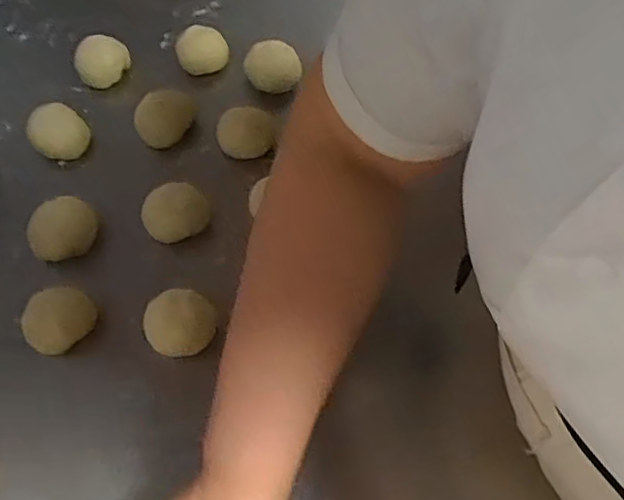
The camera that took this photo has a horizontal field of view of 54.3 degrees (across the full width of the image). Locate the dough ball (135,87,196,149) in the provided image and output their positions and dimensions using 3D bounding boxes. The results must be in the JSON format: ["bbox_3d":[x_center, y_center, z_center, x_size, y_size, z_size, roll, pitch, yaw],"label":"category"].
[{"bbox_3d":[-0.147,-0.135,0.609,0.054,0.035,0.049,-4,63,-6],"label":"dough ball"}]

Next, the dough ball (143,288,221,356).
[{"bbox_3d":[-0.106,0.059,0.493,0.056,0.033,0.053,2,62,-3],"label":"dough ball"}]

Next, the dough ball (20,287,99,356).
[{"bbox_3d":[-0.204,0.055,0.491,0.054,0.021,0.048,-35,70,-20],"label":"dough ball"}]

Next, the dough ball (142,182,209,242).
[{"bbox_3d":[-0.123,-0.032,0.552,0.058,0.045,0.048,-13,64,-11],"label":"dough ball"}]

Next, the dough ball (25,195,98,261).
[{"bbox_3d":[-0.217,-0.016,0.537,0.057,0.042,0.047,-14,64,-11],"label":"dough ball"}]

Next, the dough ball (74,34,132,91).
[{"bbox_3d":[-0.218,-0.199,0.638,0.054,0.029,0.045,-7,63,-8],"label":"dough ball"}]

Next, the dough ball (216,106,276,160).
[{"bbox_3d":[-0.065,-0.115,0.600,0.057,0.043,0.052,-11,64,-10],"label":"dough ball"}]

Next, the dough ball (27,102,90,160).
[{"bbox_3d":[-0.243,-0.113,0.583,0.050,0.042,0.050,2,62,-3],"label":"dough ball"}]

